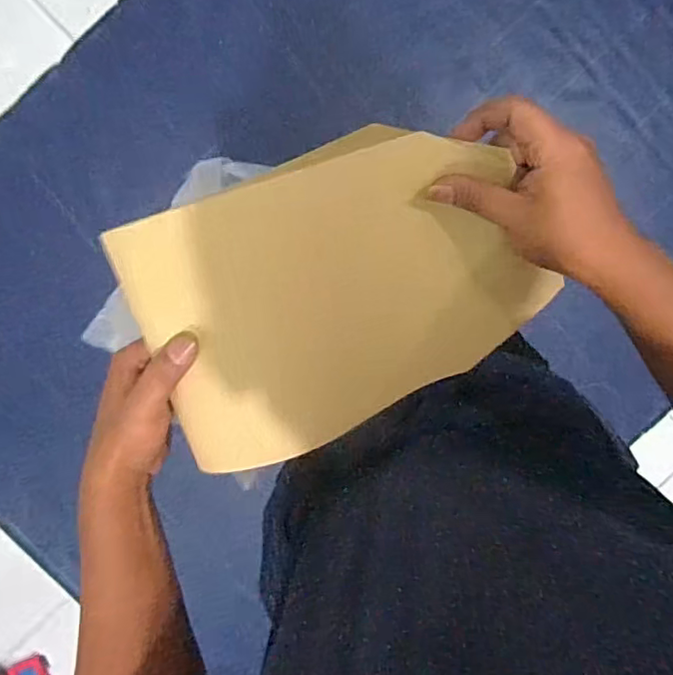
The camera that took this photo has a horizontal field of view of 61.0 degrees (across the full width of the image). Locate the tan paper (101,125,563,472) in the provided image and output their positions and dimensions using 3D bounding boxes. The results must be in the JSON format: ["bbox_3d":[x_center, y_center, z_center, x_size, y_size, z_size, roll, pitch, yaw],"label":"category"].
[{"bbox_3d":[0.002,-0.032,0.387,0.261,0.063,0.191,-23,99,2],"label":"tan paper"}]

